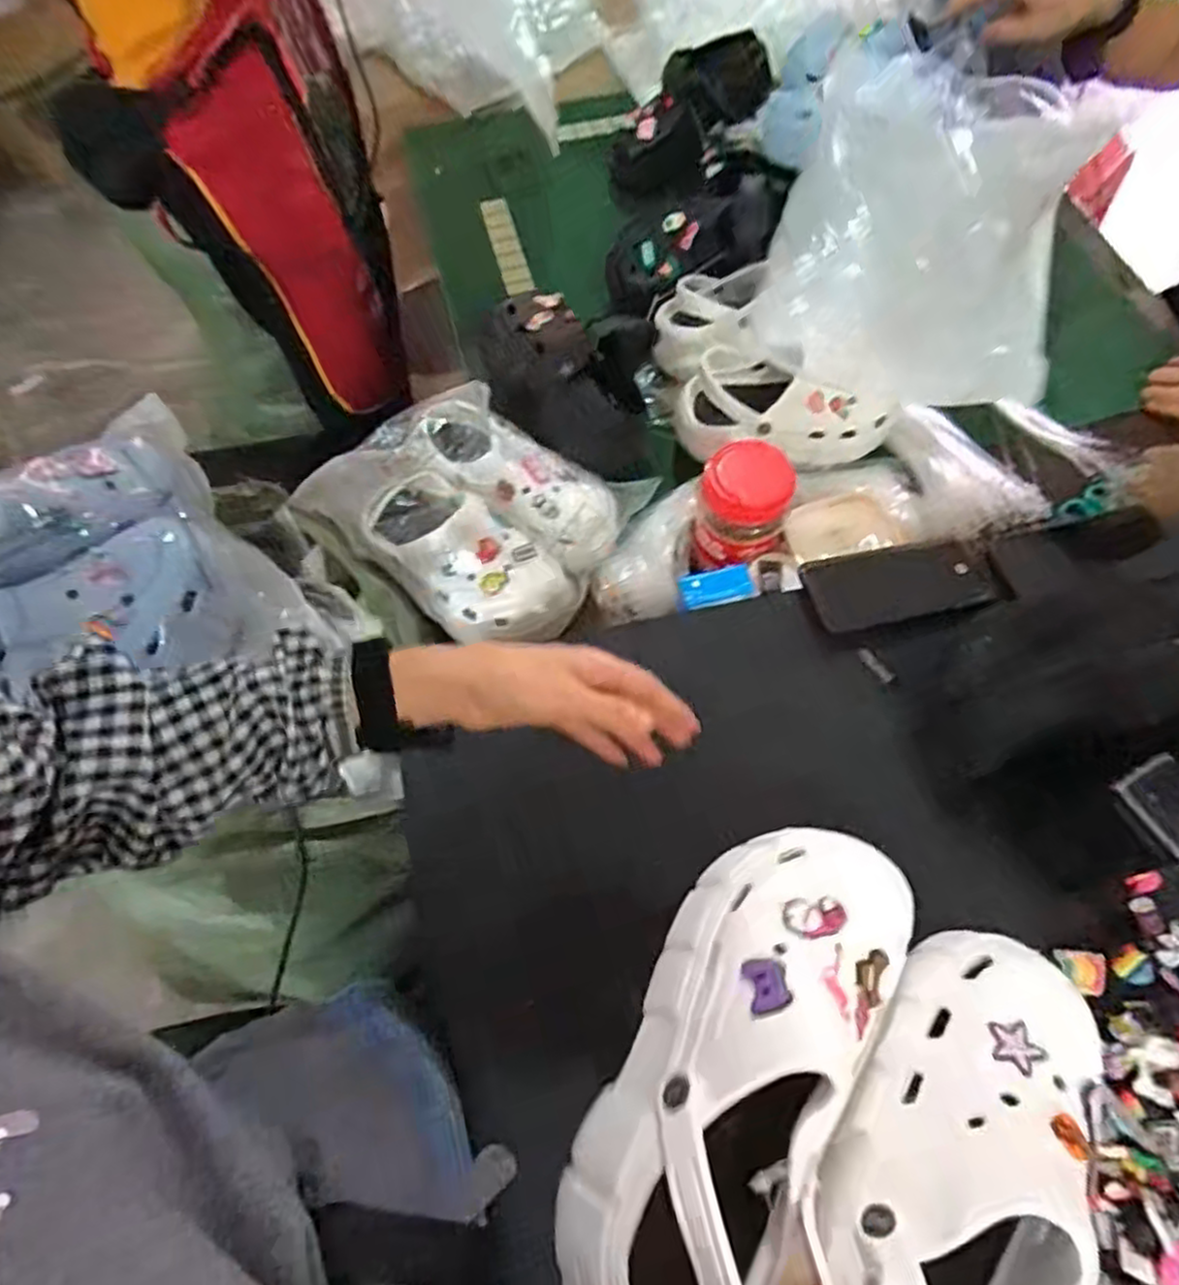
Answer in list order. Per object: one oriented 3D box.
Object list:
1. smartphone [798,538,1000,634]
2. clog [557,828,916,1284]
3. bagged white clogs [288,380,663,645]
[{"bbox_3d":[0.280,-0.053,0.653,0.164,0.010,0.075,-10,64,-2],"label":"smartphone"},{"bbox_3d":[0.078,0.203,0.352,0.113,0.085,0.253,27,64,16],"label":"clog"},{"bbox_3d":[-0.125,-0.148,0.764,0.311,0.094,0.257,23,66,14],"label":"bagged white clogs"}]

